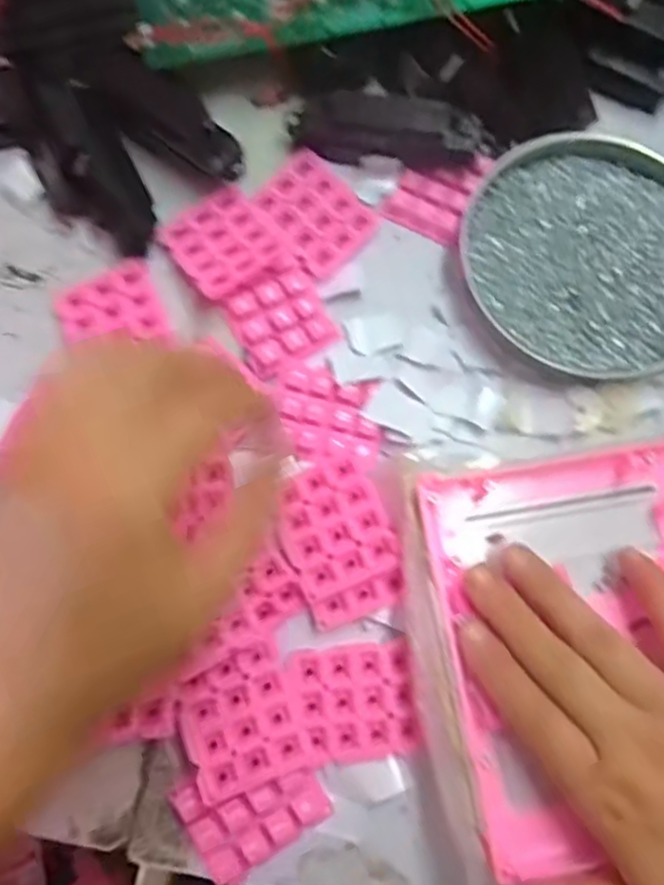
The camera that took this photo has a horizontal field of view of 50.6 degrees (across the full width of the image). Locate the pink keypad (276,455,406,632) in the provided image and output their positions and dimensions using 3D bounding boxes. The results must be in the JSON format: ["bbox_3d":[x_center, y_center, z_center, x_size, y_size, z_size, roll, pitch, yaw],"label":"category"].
[{"bbox_3d":[0.004,0.046,0.332,0.048,0.012,0.072,-21,78,-7],"label":"pink keypad"}]

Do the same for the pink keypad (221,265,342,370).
[{"bbox_3d":[-0.025,-0.064,0.361,0.048,0.009,0.044,-32,79,-9],"label":"pink keypad"}]

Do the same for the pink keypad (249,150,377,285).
[{"bbox_3d":[-0.009,-0.125,0.378,0.049,0.013,0.058,-44,81,-11],"label":"pink keypad"}]

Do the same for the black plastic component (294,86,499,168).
[{"bbox_3d":[0.032,-0.165,0.378,0.106,0.033,0.025,9,76,1],"label":"black plastic component"}]

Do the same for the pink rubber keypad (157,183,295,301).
[{"bbox_3d":[-0.056,-0.104,0.368,0.052,0.011,0.058,-38,67,-8],"label":"pink rubber keypad"}]

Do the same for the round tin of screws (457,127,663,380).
[{"bbox_3d":[0.140,-0.102,0.376,0.135,0.019,0.127,0,76,-1],"label":"round tin of screws"}]

